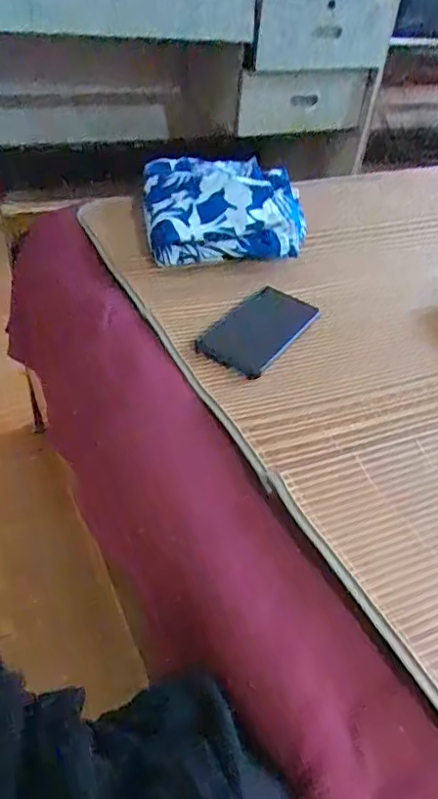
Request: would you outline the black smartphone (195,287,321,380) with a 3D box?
[{"bbox_3d":[0.046,-0.082,0.643,0.082,0.009,0.169,25,43,21],"label":"black smartphone"}]

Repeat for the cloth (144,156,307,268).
[{"bbox_3d":[0.008,-0.252,0.773,0.210,0.085,0.172,-4,41,-12],"label":"cloth"}]

